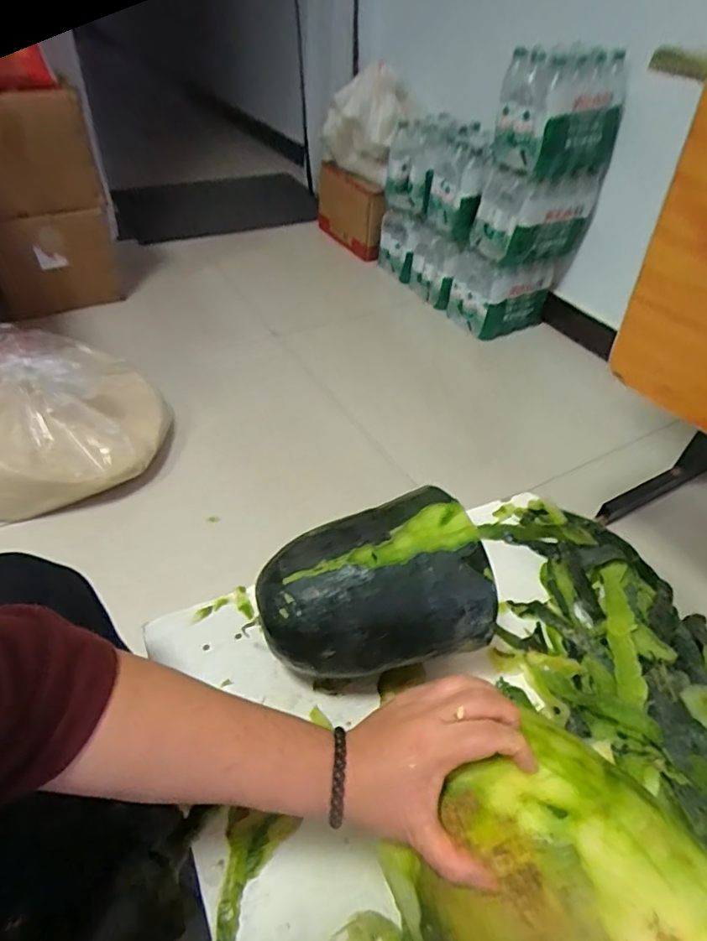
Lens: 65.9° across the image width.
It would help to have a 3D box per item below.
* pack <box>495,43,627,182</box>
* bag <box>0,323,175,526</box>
[{"bbox_3d":[0.488,-0.857,1.303,0.223,0.230,0.213,-27,53,-28],"label":"pack"},{"bbox_3d":[-0.643,-0.133,1.143,0.446,0.205,0.414,-21,51,-23],"label":"bag"}]

